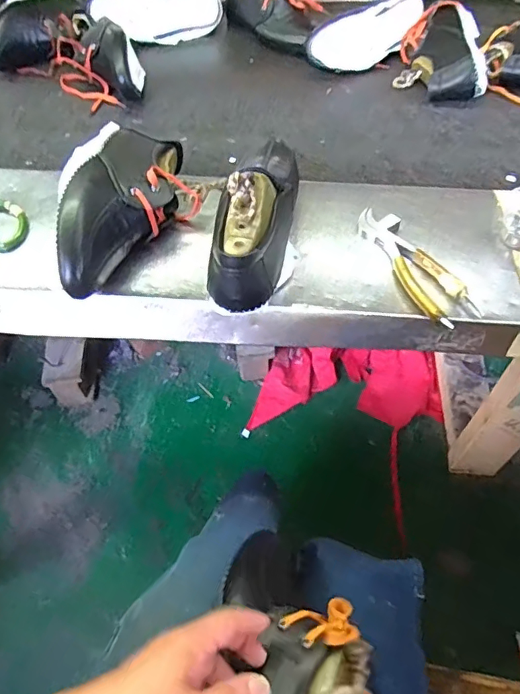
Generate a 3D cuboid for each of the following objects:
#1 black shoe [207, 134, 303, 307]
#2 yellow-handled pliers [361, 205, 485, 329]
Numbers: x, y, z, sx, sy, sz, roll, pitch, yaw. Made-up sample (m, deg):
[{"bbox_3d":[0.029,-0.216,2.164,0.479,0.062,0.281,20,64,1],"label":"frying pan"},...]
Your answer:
[{"bbox_3d":[0.005,-0.152,0.538,0.066,0.119,0.233,12,55,10],"label":"black shoe"},{"bbox_3d":[0.169,-0.096,0.553,0.049,0.018,0.187,-21,56,-14],"label":"yellow-handled pliers"}]

